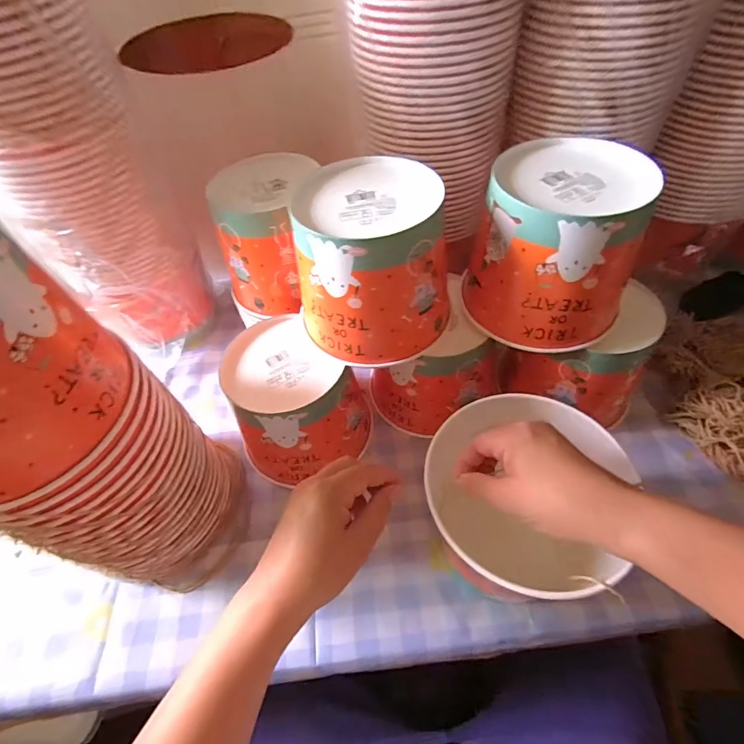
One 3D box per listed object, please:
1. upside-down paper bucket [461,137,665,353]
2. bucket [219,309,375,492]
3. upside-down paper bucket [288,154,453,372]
[{"bbox_3d":[0.172,-0.112,0.383,0.141,0.130,0.131,-3,54,4],"label":"upside-down paper bucket"},{"bbox_3d":[-0.076,0.026,0.470,0.136,0.125,0.141,-3,54,4],"label":"bucket"},{"bbox_3d":[-0.002,-0.102,0.389,0.136,0.126,0.139,-3,54,4],"label":"upside-down paper bucket"}]

